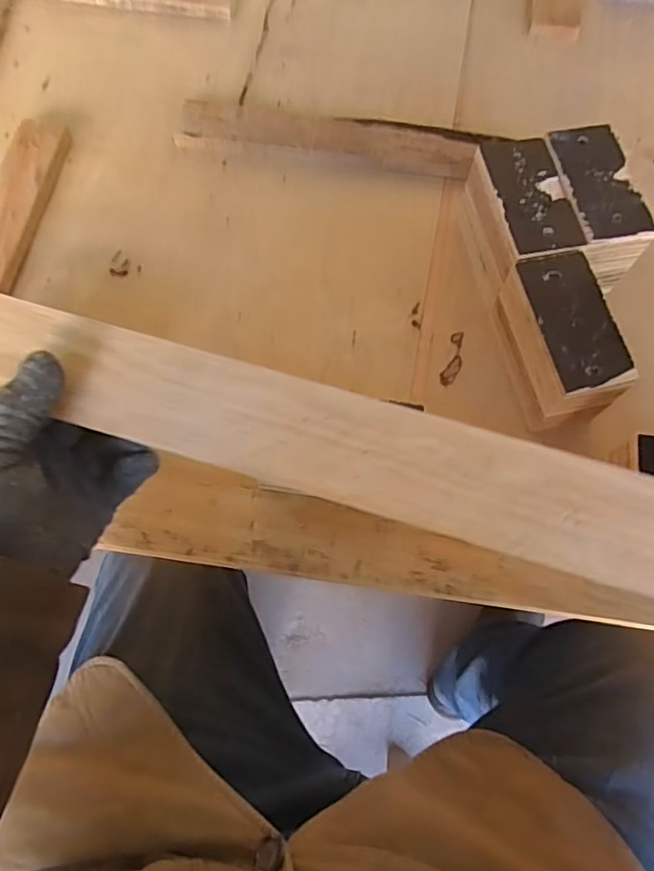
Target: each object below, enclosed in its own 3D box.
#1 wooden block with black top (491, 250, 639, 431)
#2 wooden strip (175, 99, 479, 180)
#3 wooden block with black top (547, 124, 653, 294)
[{"bbox_3d":[0.188,-0.072,0.481,0.063,0.088,0.117,-11,71,-4],"label":"wooden block with black top"},{"bbox_3d":[-0.001,-0.306,0.603,0.298,0.021,0.057,8,71,3],"label":"wooden strip"},{"bbox_3d":[0.229,-0.198,0.525,0.062,0.089,0.123,-9,70,-4],"label":"wooden block with black top"}]

